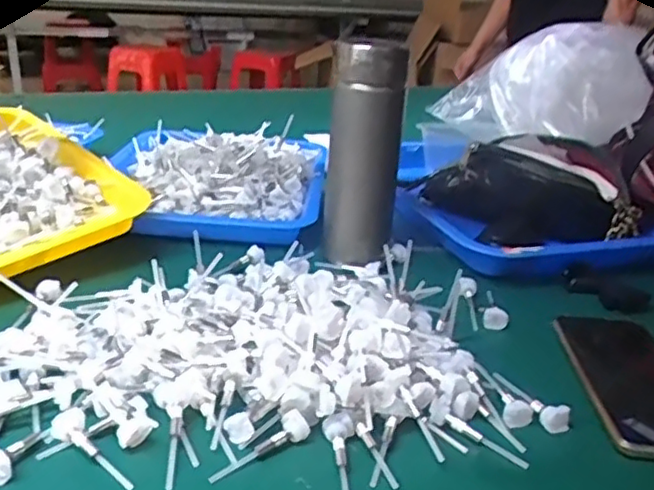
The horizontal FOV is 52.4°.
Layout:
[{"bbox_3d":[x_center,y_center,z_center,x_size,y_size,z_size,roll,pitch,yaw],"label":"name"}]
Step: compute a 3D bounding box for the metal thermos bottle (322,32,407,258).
[{"bbox_3d":[0.037,-0.082,0.615,0.064,0.195,0.055,-3,25,-17],"label":"metal thermos bottle"}]

